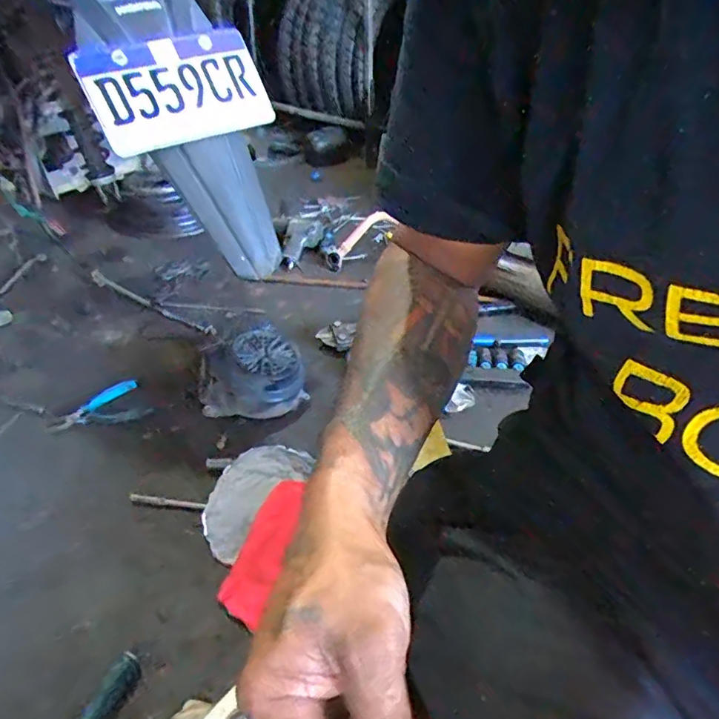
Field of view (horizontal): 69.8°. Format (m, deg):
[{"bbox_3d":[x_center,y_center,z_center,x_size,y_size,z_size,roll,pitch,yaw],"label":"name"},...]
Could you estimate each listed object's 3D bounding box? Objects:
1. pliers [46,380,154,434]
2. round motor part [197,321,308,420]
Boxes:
[{"bbox_3d":[-0.415,0.080,0.819,0.142,0.022,0.086,-23,44,-27],"label":"pliers"},{"bbox_3d":[-0.175,0.029,0.833,0.157,0.097,0.132,-17,41,-21],"label":"round motor part"}]

